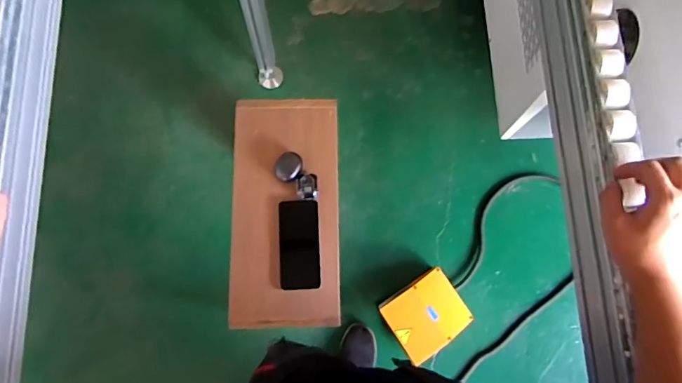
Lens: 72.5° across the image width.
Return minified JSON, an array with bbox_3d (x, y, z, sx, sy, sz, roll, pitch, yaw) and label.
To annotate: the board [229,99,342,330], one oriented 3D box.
[{"bbox_3d":[-0.102,0.028,0.862,0.197,0.025,0.424,-1,76,-3],"label":"board"}]

